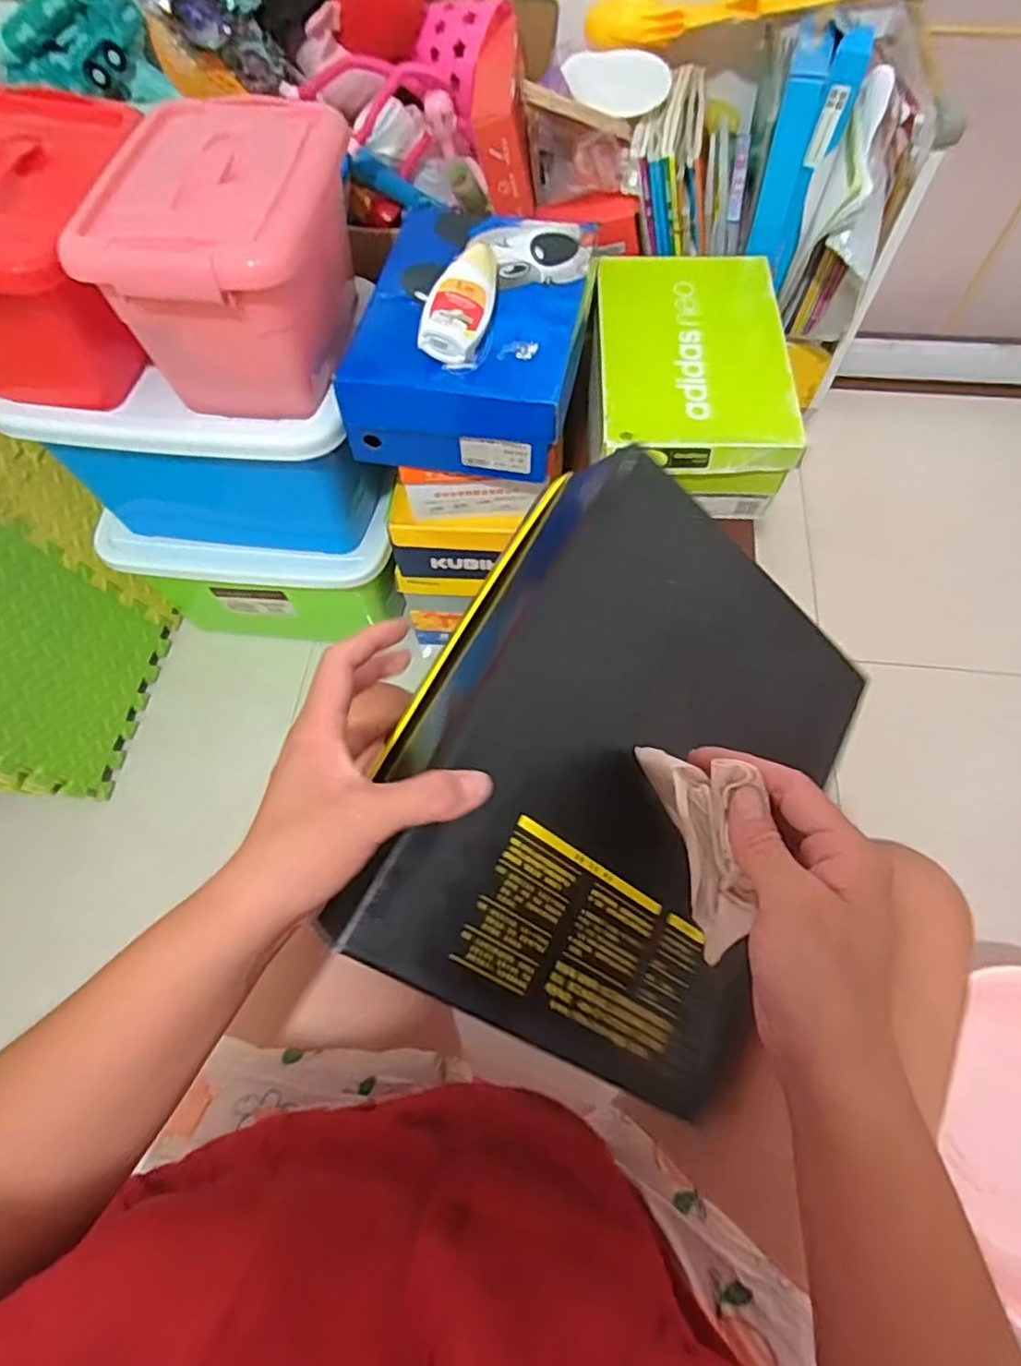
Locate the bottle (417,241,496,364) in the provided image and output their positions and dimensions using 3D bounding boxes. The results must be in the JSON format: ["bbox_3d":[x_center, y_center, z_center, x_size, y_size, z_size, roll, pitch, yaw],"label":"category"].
[{"bbox_3d":[-0.044,-0.364,0.610,0.052,0.040,0.149,7,64,5],"label":"bottle"}]

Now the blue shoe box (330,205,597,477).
[{"bbox_3d":[-0.033,-0.352,0.673,0.203,0.107,0.261,9,64,6],"label":"blue shoe box"}]

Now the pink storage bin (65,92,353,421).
[{"bbox_3d":[-0.251,-0.391,0.615,0.184,0.171,0.241,4,64,4],"label":"pink storage bin"}]

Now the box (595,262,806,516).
[{"bbox_3d":[0.186,-0.327,0.713,0.197,0.101,0.298,0,64,2],"label":"box"}]

